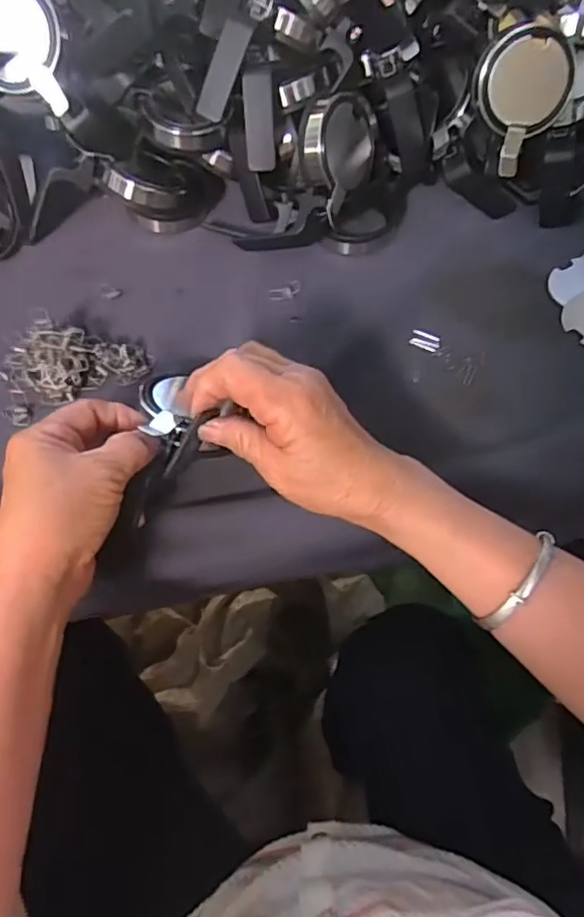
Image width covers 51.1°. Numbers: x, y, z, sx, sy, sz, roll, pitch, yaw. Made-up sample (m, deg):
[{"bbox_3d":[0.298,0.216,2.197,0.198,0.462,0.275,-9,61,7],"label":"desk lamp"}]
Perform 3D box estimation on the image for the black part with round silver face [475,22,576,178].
[{"bbox_3d":[0.175,-0.264,0.448,0.069,0.085,0.016,-24,29,7],"label":"black part with round silver face"}]

